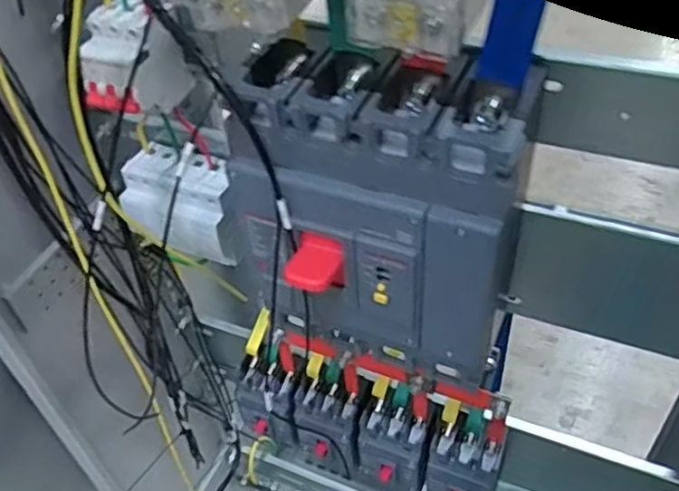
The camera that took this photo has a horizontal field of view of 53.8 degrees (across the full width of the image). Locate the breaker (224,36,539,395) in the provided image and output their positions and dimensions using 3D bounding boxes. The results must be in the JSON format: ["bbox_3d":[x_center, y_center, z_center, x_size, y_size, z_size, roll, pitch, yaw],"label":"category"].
[{"bbox_3d":[0.027,-0.010,0.498,0.205,0.231,0.118,7,47,14],"label":"breaker"}]

